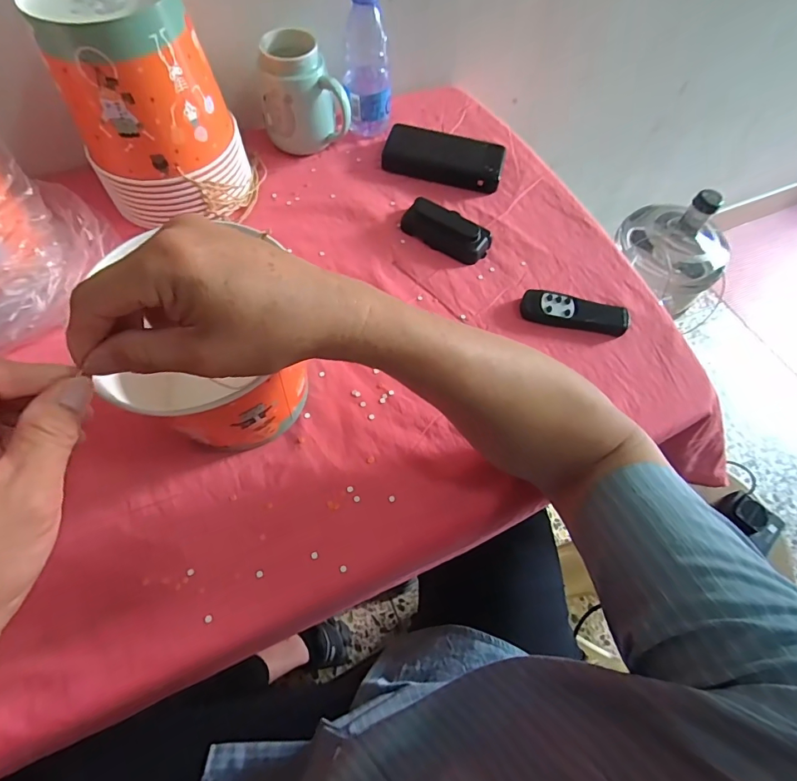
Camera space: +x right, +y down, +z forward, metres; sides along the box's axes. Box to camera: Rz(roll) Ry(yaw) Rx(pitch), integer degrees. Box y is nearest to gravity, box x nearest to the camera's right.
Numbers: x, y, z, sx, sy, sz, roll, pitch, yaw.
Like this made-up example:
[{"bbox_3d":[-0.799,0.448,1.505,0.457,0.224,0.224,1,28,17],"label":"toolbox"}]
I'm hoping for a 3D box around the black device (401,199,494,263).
[{"bbox_3d":[0.056,-0.193,0.524,0.106,0.023,0.042,35,67,13],"label":"black device"}]

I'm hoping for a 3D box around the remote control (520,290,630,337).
[{"bbox_3d":[0.193,-0.085,0.483,0.113,0.017,0.040,14,64,3],"label":"remote control"}]

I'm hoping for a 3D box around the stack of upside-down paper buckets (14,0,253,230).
[{"bbox_3d":[-0.257,-0.291,0.460,0.158,0.190,0.136,-18,67,-12],"label":"stack of upside-down paper buckets"}]

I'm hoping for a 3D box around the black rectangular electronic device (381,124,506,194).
[{"bbox_3d":[0.060,-0.308,0.580,0.154,0.027,0.063,12,64,3],"label":"black rectangular electronic device"}]

